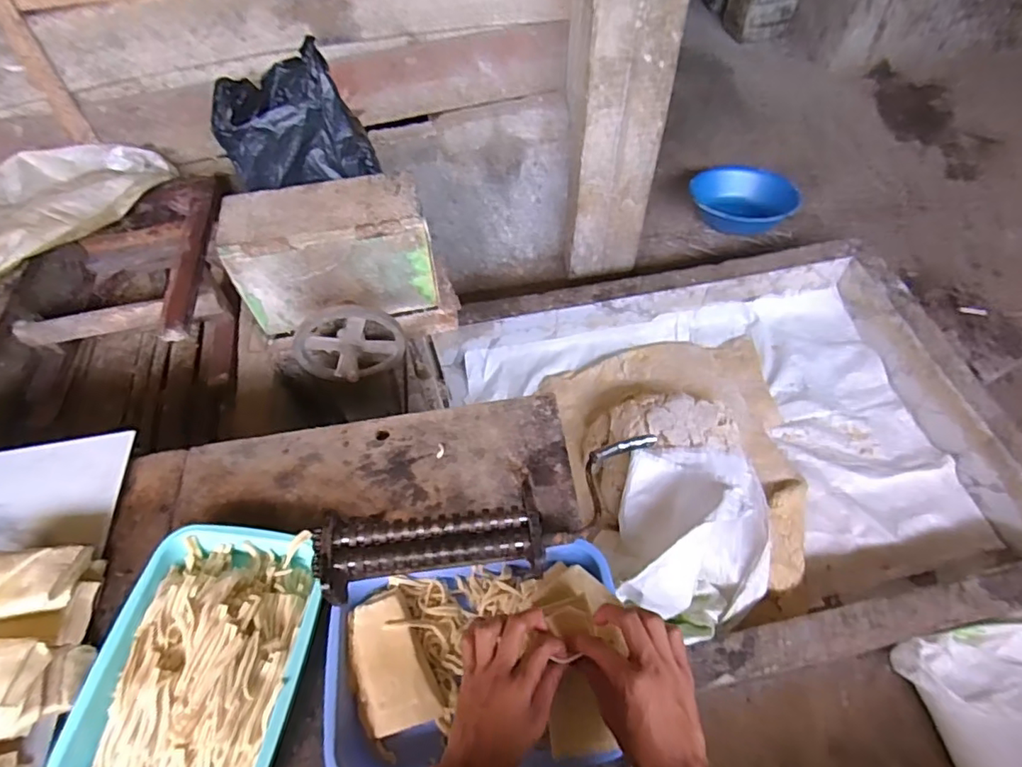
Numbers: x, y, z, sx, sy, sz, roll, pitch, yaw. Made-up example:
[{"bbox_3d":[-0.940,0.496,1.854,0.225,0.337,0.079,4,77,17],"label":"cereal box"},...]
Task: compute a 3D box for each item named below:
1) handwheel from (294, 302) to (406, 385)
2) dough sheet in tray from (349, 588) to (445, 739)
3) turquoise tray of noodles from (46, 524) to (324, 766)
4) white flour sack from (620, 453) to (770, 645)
[{"bbox_3d":[-0.295,-0.048,1.040,0.196,0.187,0.083,-7,51,-9],"label":"handwheel"},{"bbox_3d":[-0.132,0.301,0.603,0.076,0.025,0.132,-22,58,-14],"label":"dough sheet in tray"},{"bbox_3d":[-0.333,0.306,0.603,0.222,0.048,0.320,7,56,6],"label":"turquoise tray of noodles"},{"bbox_3d":[0.442,0.346,1.321,0.363,0.222,0.493,12,56,9],"label":"white flour sack"}]

